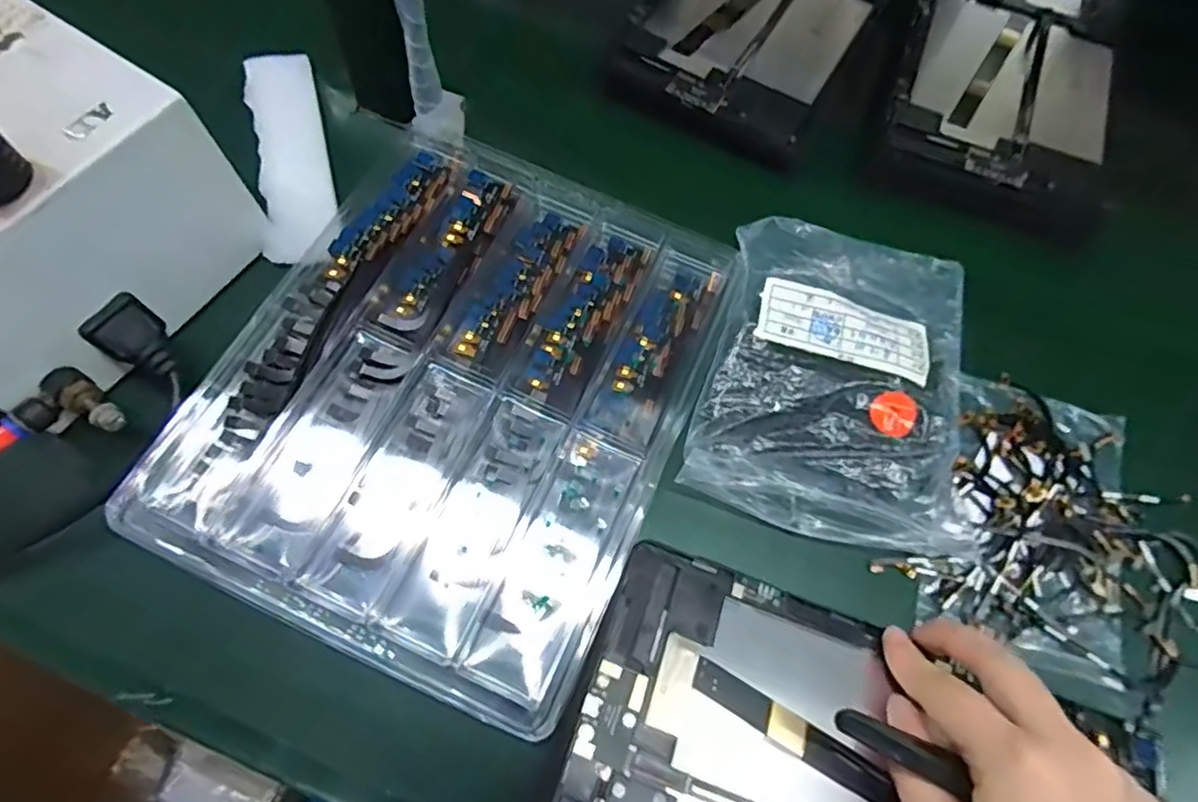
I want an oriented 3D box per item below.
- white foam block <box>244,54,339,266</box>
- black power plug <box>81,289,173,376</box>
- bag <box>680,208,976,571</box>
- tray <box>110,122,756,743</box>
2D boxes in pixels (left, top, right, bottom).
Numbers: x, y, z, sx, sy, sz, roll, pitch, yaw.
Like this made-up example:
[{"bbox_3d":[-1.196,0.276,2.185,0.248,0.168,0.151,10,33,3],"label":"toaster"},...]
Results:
[{"bbox_3d":[-0.188,-0.152,0.381,0.039,0.023,0.143,-12,68,-10],"label":"white foam block"},{"bbox_3d":[-0.226,-0.030,0.304,0.046,0.015,0.029,33,68,9],"label":"black power plug"},{"bbox_3d":[0.132,-0.016,0.337,0.140,0.029,0.174,15,67,2],"label":"bag"},{"bbox_3d":[-0.068,-0.013,0.319,0.219,0.019,0.271,22,67,6],"label":"tray"}]

